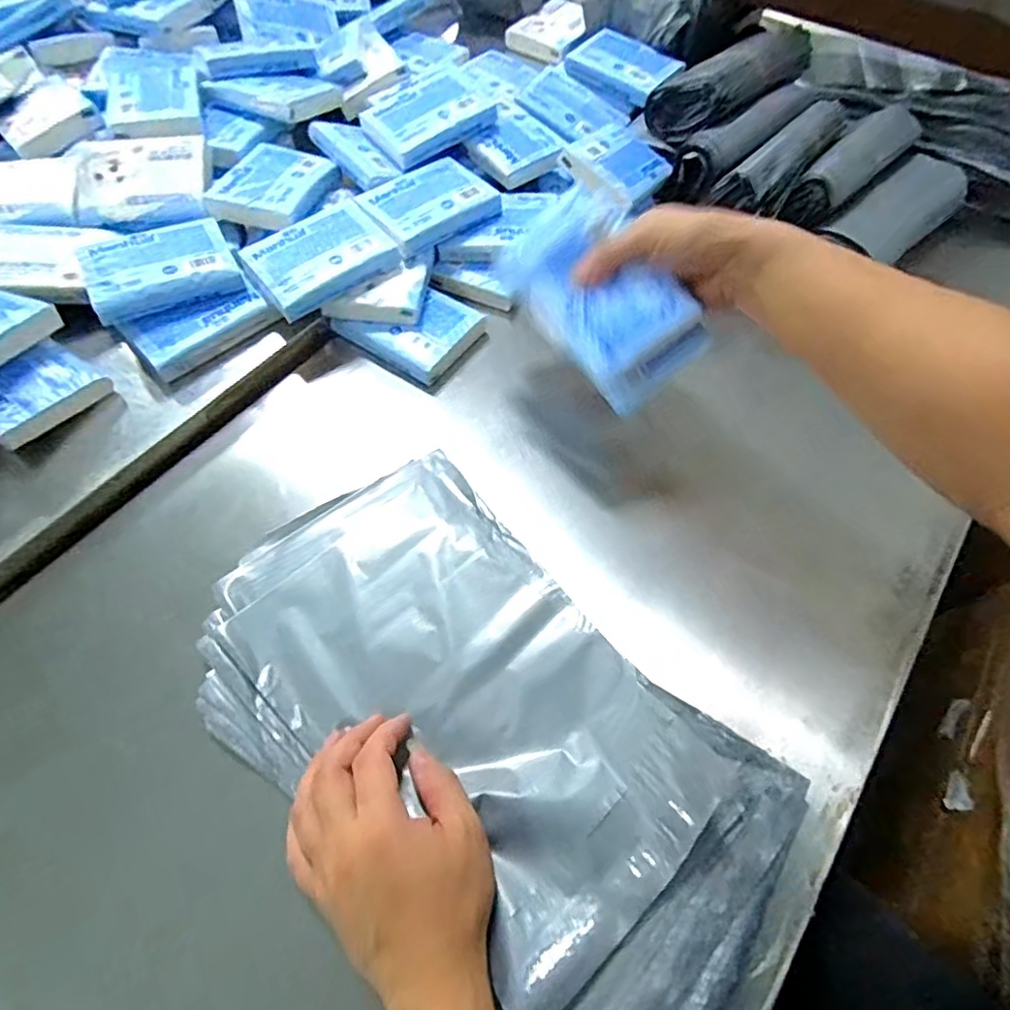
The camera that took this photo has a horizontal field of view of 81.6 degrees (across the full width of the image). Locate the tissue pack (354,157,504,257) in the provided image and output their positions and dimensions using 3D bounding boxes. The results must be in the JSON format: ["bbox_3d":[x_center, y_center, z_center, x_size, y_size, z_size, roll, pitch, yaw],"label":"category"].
[{"bbox_3d":[-0.072,-0.287,0.555,0.117,0.016,0.083,-33,67,-18],"label":"tissue pack"}]

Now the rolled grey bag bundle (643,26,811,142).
[{"bbox_3d":[0.251,-0.461,0.632,0.199,0.060,0.081,-36,68,-19],"label":"rolled grey bag bundle"}]

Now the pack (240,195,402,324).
[{"bbox_3d":[-0.164,-0.222,0.520,0.117,0.027,0.084,-34,67,-18],"label":"pack"}]

